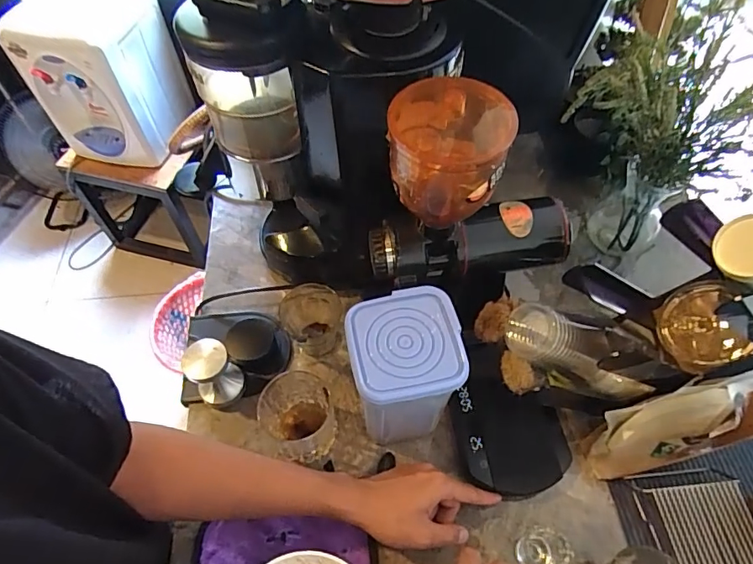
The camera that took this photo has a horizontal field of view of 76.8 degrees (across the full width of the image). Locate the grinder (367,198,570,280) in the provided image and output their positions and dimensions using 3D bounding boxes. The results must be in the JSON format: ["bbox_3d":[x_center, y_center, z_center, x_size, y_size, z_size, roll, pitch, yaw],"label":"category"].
[{"bbox_3d":[0.101,-0.044,0.521,0.215,0.060,0.058,-8,57,-5],"label":"grinder"}]

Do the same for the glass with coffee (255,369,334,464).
[{"bbox_3d":[-0.091,0.160,0.559,0.076,0.083,0.084,-40,65,-23],"label":"glass with coffee"}]

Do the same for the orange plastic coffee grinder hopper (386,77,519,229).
[{"bbox_3d":[0.064,-0.112,0.424,0.099,0.105,0.095,13,58,8],"label":"orange plastic coffee grinder hopper"}]

